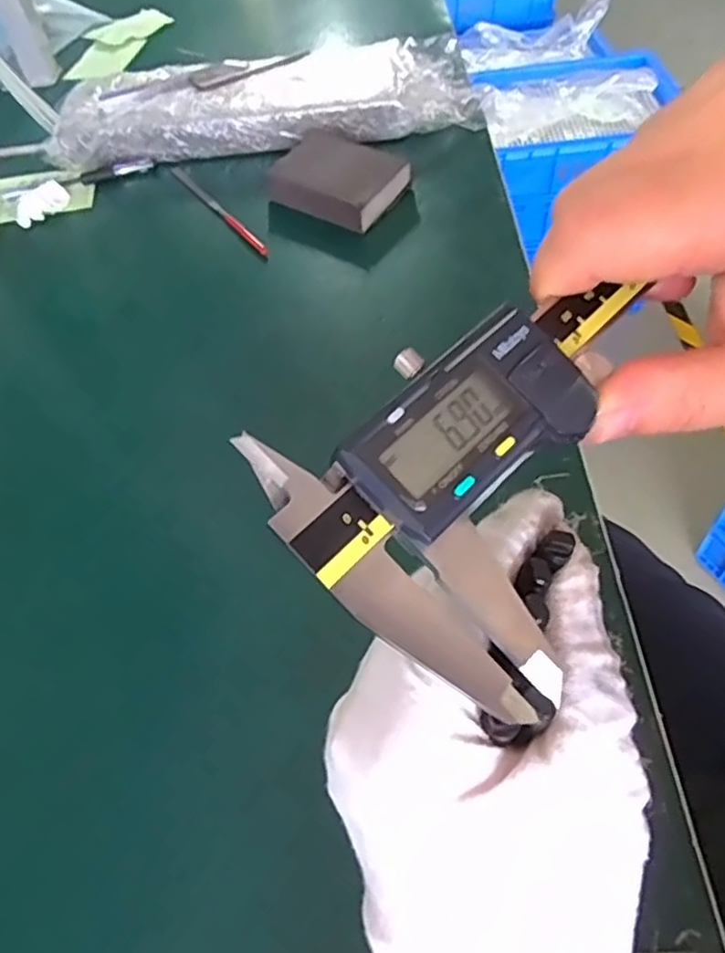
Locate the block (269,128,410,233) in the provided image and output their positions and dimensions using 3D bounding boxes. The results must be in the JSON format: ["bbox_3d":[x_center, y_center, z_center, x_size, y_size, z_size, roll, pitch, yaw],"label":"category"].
[{"bbox_3d":[-0.018,-0.232,0.529,0.094,0.026,0.070,32,69,16],"label":"block"}]

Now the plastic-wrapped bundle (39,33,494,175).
[{"bbox_3d":[-0.083,-0.326,0.593,0.366,0.053,0.099,-3,54,3],"label":"plastic-wrapped bundle"}]

